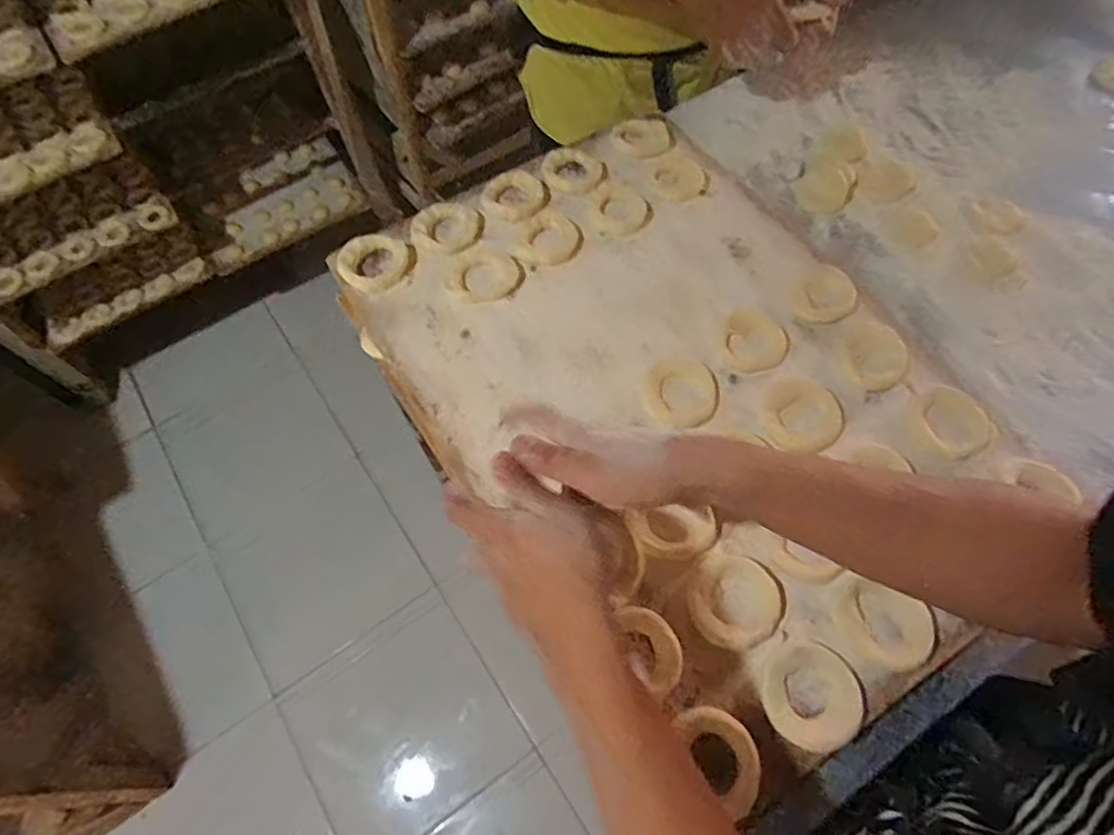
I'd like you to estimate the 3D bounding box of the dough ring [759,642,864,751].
[{"bbox_3d":[0.180,0.195,0.441,0.066,0.007,0.069,-1,62,3],"label":"dough ring"}]

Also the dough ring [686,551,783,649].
[{"bbox_3d":[0.133,0.138,0.474,0.067,0.005,0.068,-1,62,3],"label":"dough ring"}]

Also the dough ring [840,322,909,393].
[{"bbox_3d":[0.287,-0.057,0.570,0.059,0.007,0.076,22,66,14],"label":"dough ring"}]

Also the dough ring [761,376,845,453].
[{"bbox_3d":[0.212,-0.003,0.544,0.067,0.006,0.066,-1,62,3],"label":"dough ring"}]

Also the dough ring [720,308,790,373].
[{"bbox_3d":[0.181,-0.069,0.577,0.059,0.004,0.064,-1,62,3],"label":"dough ring"}]

